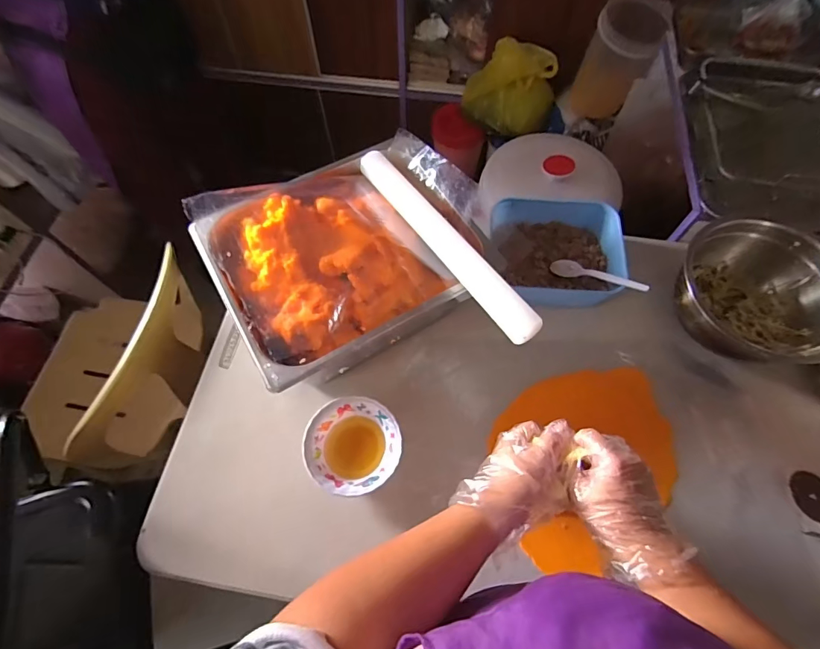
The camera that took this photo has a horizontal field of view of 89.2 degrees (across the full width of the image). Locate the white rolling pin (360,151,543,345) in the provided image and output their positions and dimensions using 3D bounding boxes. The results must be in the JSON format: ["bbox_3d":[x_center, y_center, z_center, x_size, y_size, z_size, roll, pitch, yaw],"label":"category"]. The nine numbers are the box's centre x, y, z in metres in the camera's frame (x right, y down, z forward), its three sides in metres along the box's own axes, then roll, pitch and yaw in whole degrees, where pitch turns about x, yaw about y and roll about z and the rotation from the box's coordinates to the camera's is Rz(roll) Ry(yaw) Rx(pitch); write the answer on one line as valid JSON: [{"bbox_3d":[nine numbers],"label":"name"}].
[{"bbox_3d":[0.040,-0.110,0.526,0.034,0.034,0.334,-30,64,-13],"label":"white rolling pin"}]

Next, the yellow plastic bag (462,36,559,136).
[{"bbox_3d":[0.263,-0.610,1.075,0.231,0.211,0.104,7,65,3],"label":"yellow plastic bag"}]

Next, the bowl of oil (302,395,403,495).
[{"bbox_3d":[-0.073,0.165,0.555,0.118,0.069,0.117,0,64,0],"label":"bowl of oil"}]

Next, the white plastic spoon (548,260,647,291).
[{"bbox_3d":[0.276,-0.073,0.616,0.024,0.013,0.146,-45,41,-19],"label":"white plastic spoon"}]

